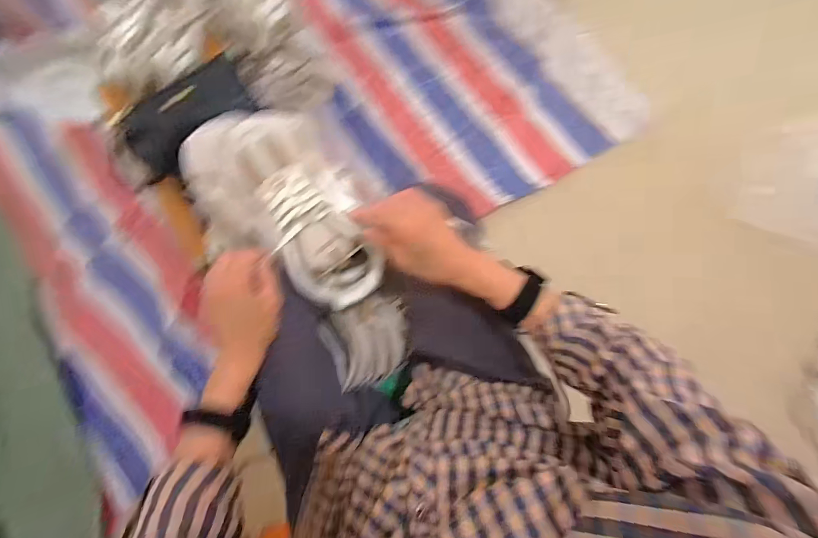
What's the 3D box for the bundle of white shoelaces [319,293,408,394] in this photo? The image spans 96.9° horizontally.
[{"bbox_3d":[-0.047,0.097,0.489,0.107,0.052,0.111,-23,81,-3],"label":"bundle of white shoelaces"}]

